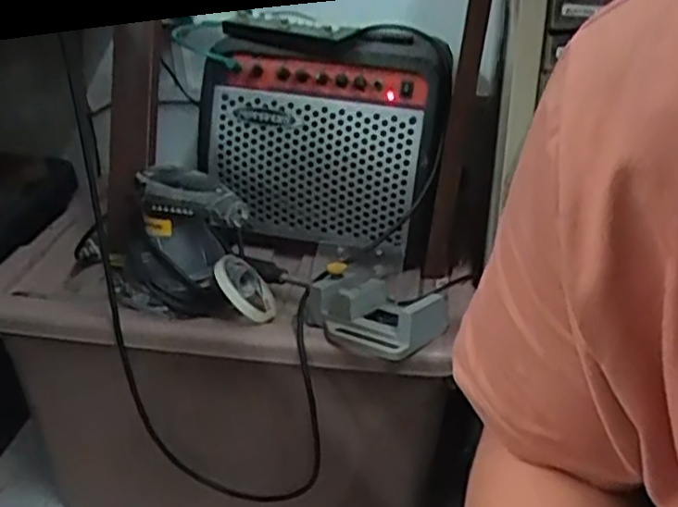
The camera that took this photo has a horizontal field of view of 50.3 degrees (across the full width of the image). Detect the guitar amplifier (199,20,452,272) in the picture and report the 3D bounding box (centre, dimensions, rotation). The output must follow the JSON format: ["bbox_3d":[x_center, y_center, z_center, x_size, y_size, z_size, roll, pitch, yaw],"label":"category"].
[{"bbox_3d":[-0.015,-0.143,0.898,0.278,0.247,0.135,-1,27,6],"label":"guitar amplifier"}]

